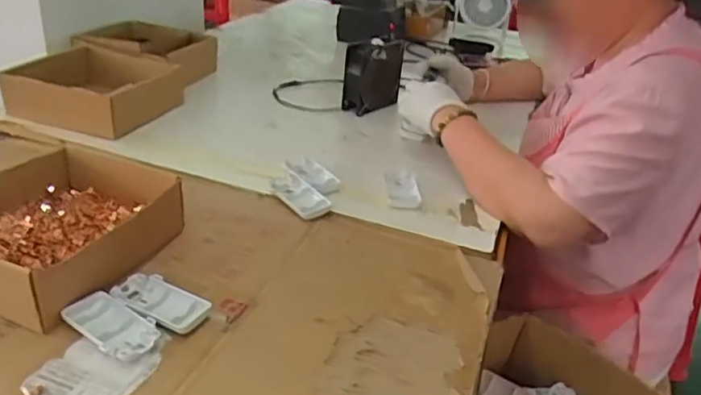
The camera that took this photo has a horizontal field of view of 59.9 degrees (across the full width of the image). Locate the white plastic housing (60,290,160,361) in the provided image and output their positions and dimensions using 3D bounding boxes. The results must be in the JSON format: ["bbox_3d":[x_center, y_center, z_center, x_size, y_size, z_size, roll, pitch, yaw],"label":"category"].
[{"bbox_3d":[-0.222,0.117,0.563,0.097,0.009,0.048,21,32,27],"label":"white plastic housing"}]

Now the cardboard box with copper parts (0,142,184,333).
[{"bbox_3d":[-0.316,0.027,0.654,0.208,0.061,0.222,16,30,20],"label":"cardboard box with copper parts"}]

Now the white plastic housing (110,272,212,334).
[{"bbox_3d":[-0.188,0.101,0.596,0.093,0.014,0.047,16,30,20],"label":"white plastic housing"}]

